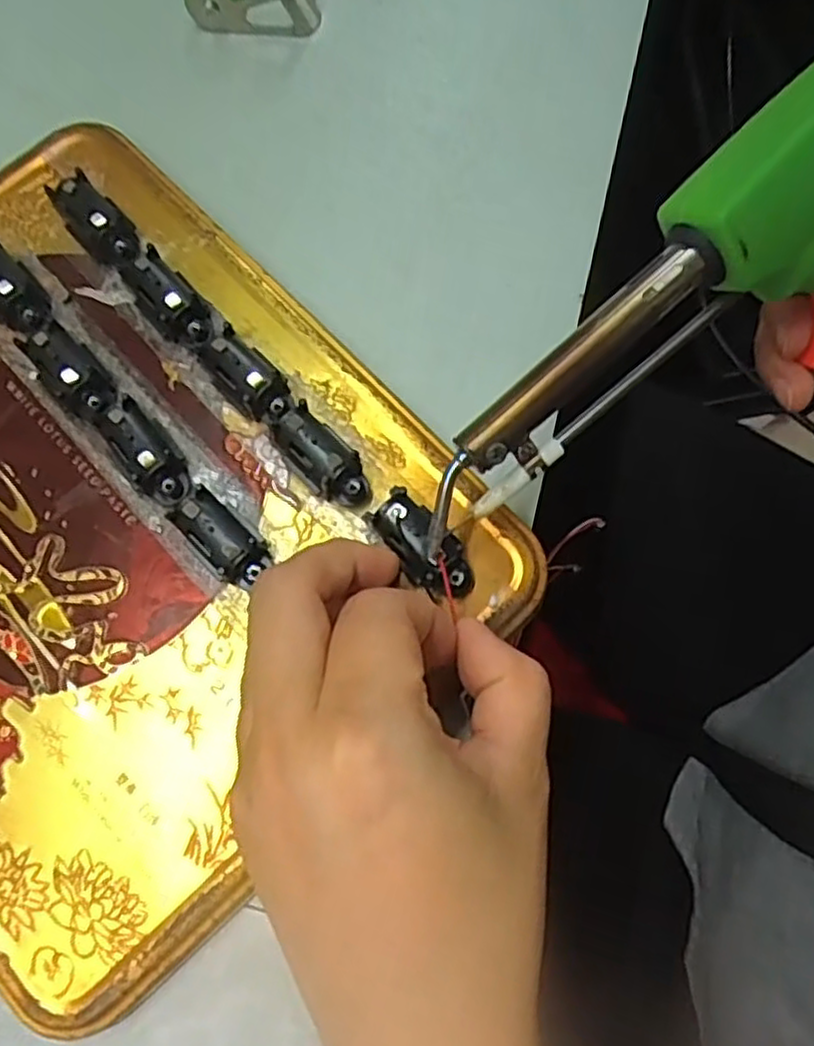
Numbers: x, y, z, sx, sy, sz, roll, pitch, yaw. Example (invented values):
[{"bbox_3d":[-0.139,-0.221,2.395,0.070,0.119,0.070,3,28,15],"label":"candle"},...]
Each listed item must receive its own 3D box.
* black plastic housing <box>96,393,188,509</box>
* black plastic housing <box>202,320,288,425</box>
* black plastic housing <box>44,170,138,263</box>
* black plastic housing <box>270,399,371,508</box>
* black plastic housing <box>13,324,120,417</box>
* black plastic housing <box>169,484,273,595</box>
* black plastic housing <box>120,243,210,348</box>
[{"bbox_3d":[-0.080,-0.021,0.224,0.014,0.015,0.037,-37,78,-8],"label":"black plastic housing"},{"bbox_3d":[-0.049,-0.045,0.230,0.032,0.014,0.017,41,80,10],"label":"black plastic housing"},{"bbox_3d":[-0.103,-0.101,0.245,0.017,0.015,0.033,-34,78,-8],"label":"black plastic housing"},{"bbox_3d":[-0.026,-0.020,0.224,0.015,0.014,0.035,-42,79,-9],"label":"black plastic housing"},{"bbox_3d":[-0.105,-0.047,0.230,0.014,0.016,0.033,-41,79,-9],"label":"black plastic housing"},{"bbox_3d":[-0.055,0.004,0.217,0.015,0.016,0.033,-44,79,-9],"label":"black plastic housing"},{"bbox_3d":[-0.079,-0.073,0.238,0.016,0.014,0.037,-39,79,-9],"label":"black plastic housing"}]

